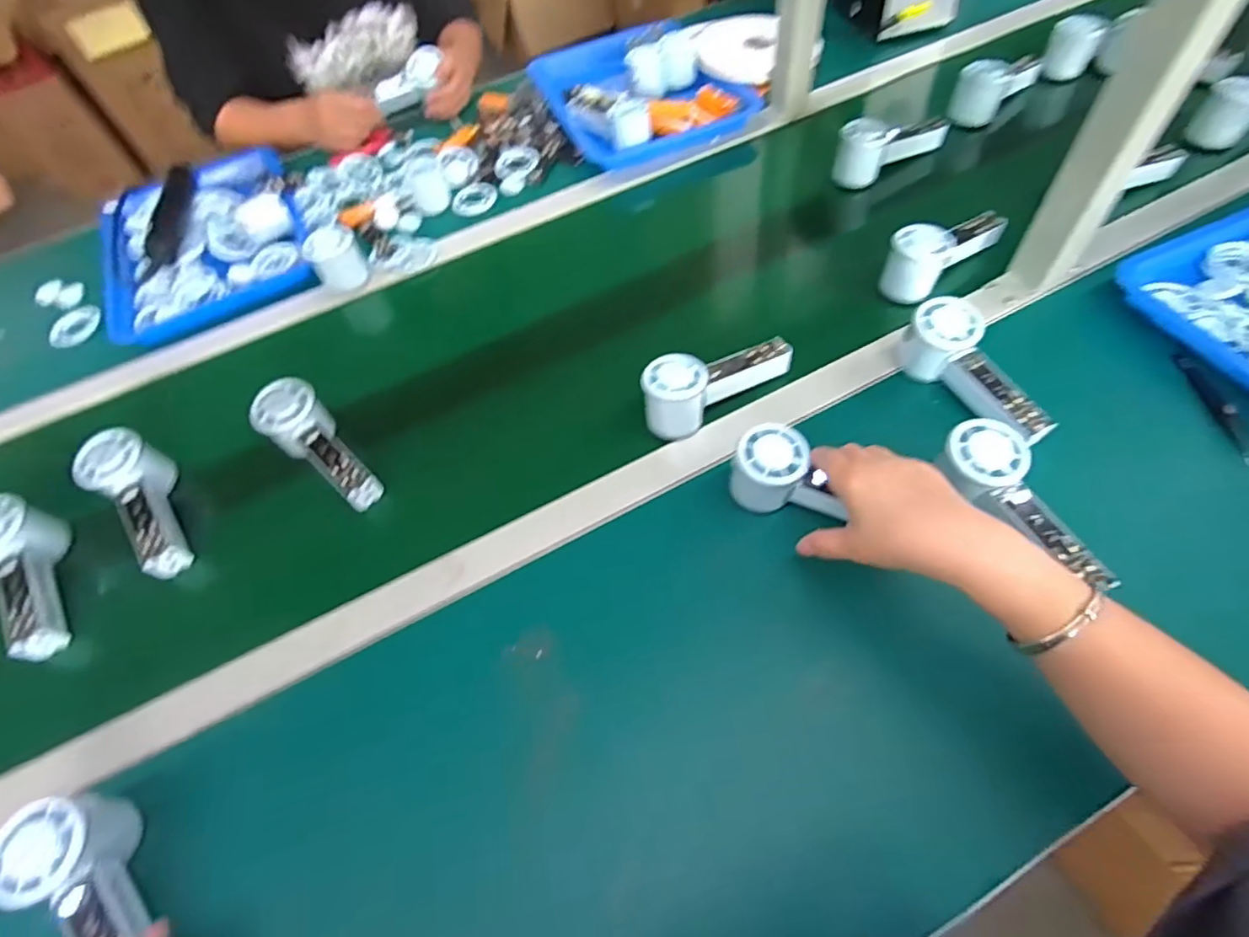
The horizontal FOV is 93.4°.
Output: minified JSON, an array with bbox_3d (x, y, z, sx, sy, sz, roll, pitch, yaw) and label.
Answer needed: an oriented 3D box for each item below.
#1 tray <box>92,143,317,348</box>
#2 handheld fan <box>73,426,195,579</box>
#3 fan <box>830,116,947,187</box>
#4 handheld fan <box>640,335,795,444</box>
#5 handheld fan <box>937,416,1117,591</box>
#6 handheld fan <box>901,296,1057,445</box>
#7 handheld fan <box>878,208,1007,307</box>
[{"bbox_3d":[-0.564,-0.330,0.797,0.268,0.049,0.350,-25,60,-11],"label":"tray"},{"bbox_3d":[-0.459,0.037,0.561,0.059,0.056,0.155,-32,76,-15],"label":"handheld fan"},{"bbox_3d":[0.334,-0.401,0.733,0.142,0.056,0.054,-19,59,-7],"label":"fan"},{"bbox_3d":[0.090,-0.085,0.570,0.155,0.064,0.057,-25,60,-11],"label":"handheld fan"},{"bbox_3d":[0.306,0.030,0.454,0.056,0.047,0.150,-29,74,-13],"label":"handheld fan"},{"bbox_3d":[0.319,-0.086,0.530,0.050,0.061,0.144,-31,62,-14],"label":"handheld fan"},{"bbox_3d":[0.341,-0.237,0.628,0.145,0.064,0.057,-34,62,-16],"label":"handheld fan"}]

